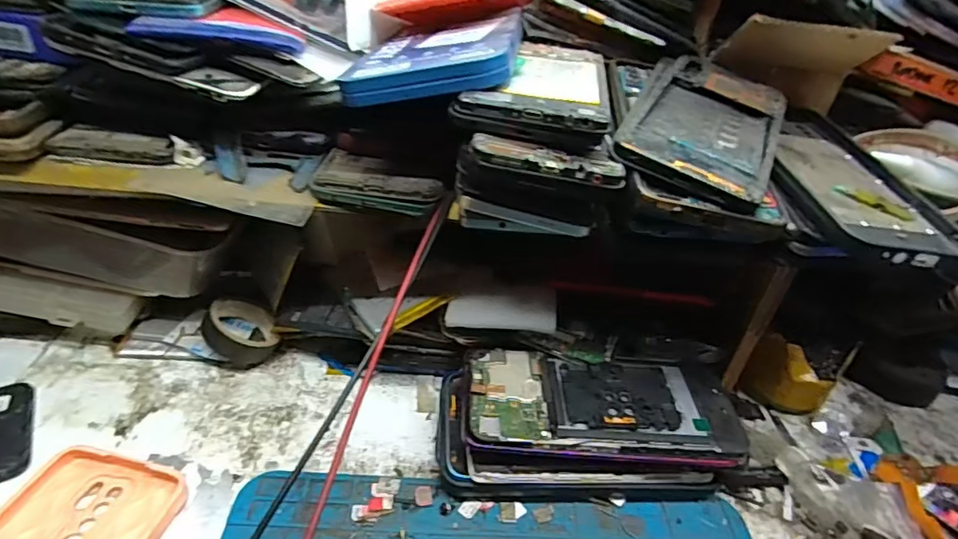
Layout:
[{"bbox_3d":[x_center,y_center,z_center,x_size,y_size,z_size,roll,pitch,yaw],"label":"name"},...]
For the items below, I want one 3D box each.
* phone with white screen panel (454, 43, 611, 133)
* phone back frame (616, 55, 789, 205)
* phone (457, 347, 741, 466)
[{"bbox_3d":[0.034,-0.106,0.305,0.071,0.017,0.138,10,36,4],"label":"phone with white screen panel"},{"bbox_3d":[0.128,-0.085,0.304,0.077,0.007,0.154,26,45,12],"label":"phone back frame"},{"bbox_3d":[0.073,0.079,0.324,0.164,0.014,0.069,5,36,-2],"label":"phone"}]

